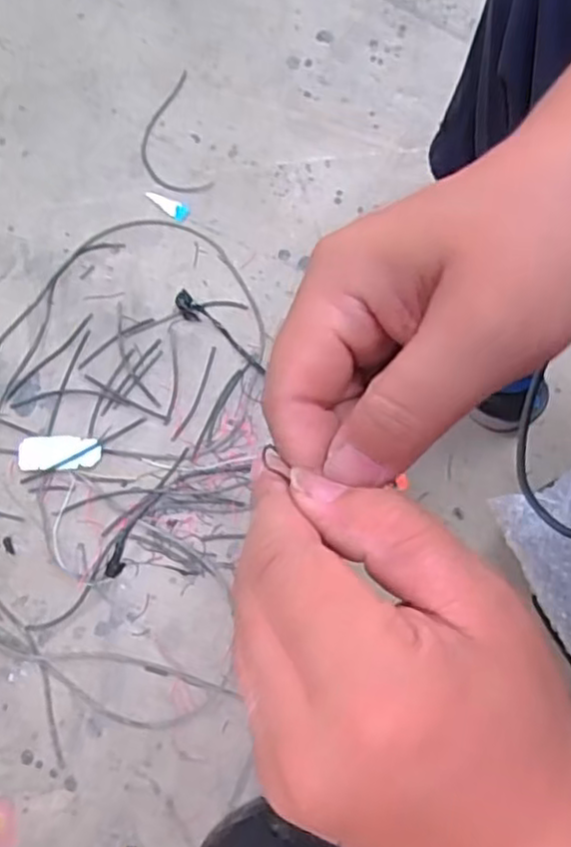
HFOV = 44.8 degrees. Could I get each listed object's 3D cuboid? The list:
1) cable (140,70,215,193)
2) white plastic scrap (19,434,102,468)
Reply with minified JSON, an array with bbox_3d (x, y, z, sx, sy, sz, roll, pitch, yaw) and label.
[{"bbox_3d":[-0.145,-0.357,0.859,0.078,0.008,0.169,-14,78,-2],"label":"cable"},{"bbox_3d":[-0.254,0.032,0.776,0.090,0.004,0.039,-1,74,1],"label":"white plastic scrap"}]

